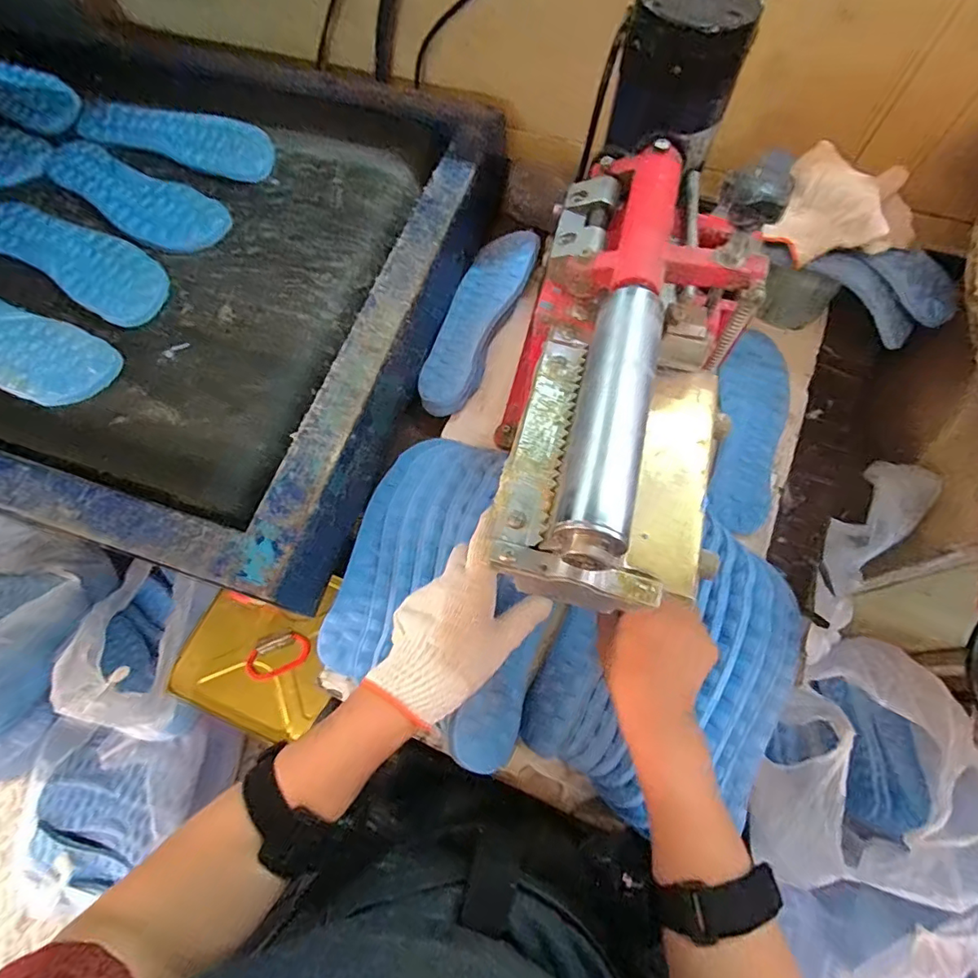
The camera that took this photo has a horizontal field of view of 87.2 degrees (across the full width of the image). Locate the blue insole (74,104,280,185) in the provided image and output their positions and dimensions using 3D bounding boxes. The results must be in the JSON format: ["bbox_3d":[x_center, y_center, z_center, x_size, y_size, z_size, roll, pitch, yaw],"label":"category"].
[{"bbox_3d":[-0.369,-0.411,0.595,0.254,0.007,0.091,15,69,7],"label":"blue insole"}]

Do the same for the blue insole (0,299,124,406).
[{"bbox_3d":[-0.458,-0.143,0.482,0.228,0.007,0.078,24,71,10],"label":"blue insole"}]

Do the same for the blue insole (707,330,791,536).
[{"bbox_3d":[0.279,-0.068,0.550,0.073,0.011,0.238,13,69,6],"label":"blue insole"}]

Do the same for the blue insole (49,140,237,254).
[{"bbox_3d":[-0.392,-0.321,0.559,0.244,0.004,0.081,30,72,12],"label":"blue insole"}]

